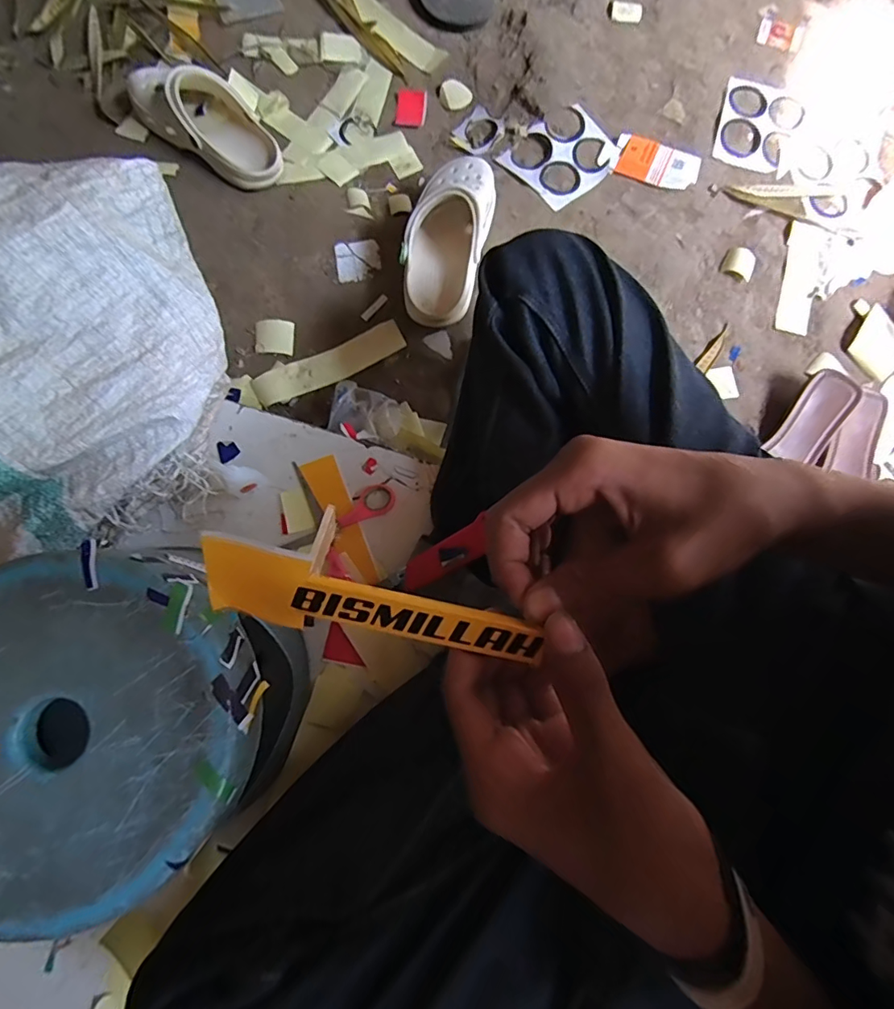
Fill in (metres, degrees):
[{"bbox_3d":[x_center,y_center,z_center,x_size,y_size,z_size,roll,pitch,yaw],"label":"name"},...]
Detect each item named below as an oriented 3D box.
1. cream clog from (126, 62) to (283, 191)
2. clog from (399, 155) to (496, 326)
[{"bbox_3d":[-0.332,-0.536,0.682,0.234,0.072,0.099,35,81,1],"label":"cream clog"},{"bbox_3d":[0.000,-0.338,0.634,0.098,0.094,0.229,13,81,-2],"label":"clog"}]

